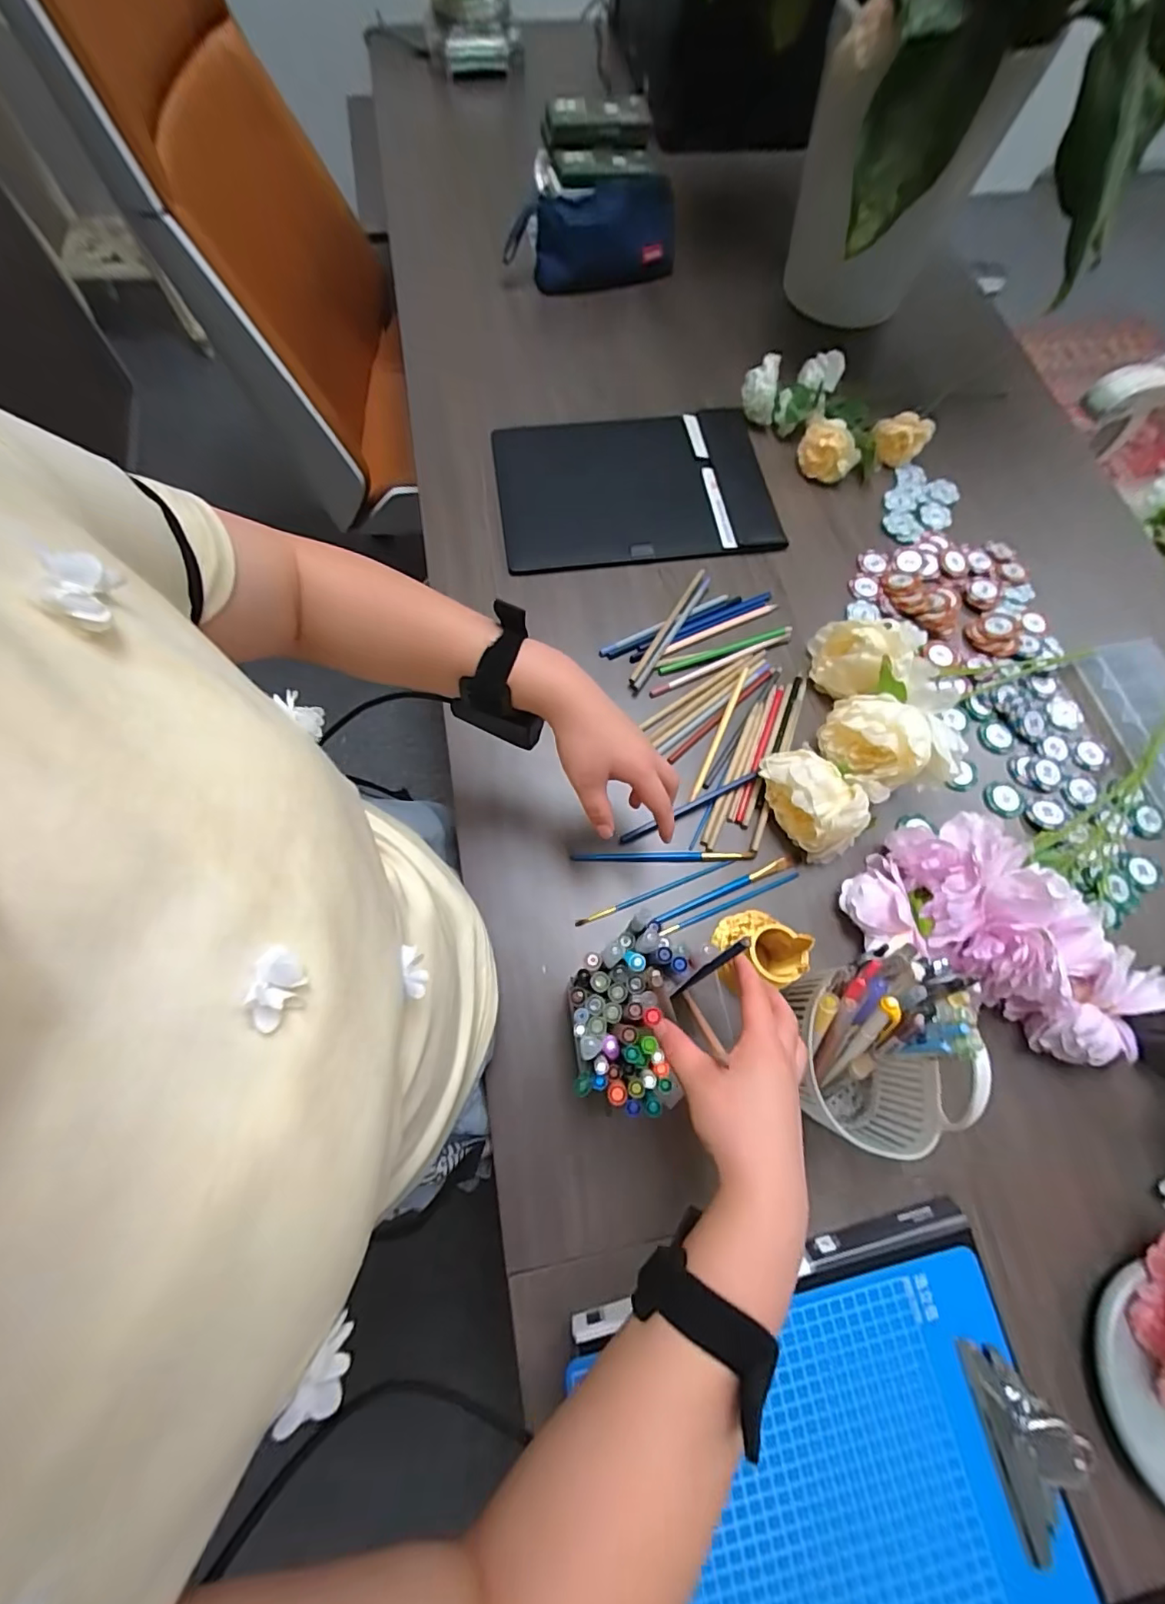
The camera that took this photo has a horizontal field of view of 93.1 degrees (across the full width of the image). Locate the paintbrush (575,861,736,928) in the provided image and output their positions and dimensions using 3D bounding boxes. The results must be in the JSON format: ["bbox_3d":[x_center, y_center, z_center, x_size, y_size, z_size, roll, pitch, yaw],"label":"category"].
[{"bbox_3d":[0.068,0.084,0.512,0.157,0.004,0.007,-19,70,-9],"label":"paintbrush"}]

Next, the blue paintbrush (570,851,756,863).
[{"bbox_3d":[0.077,0.054,0.530,0.171,0.012,0.011,0,69,-1],"label":"blue paintbrush"}]

